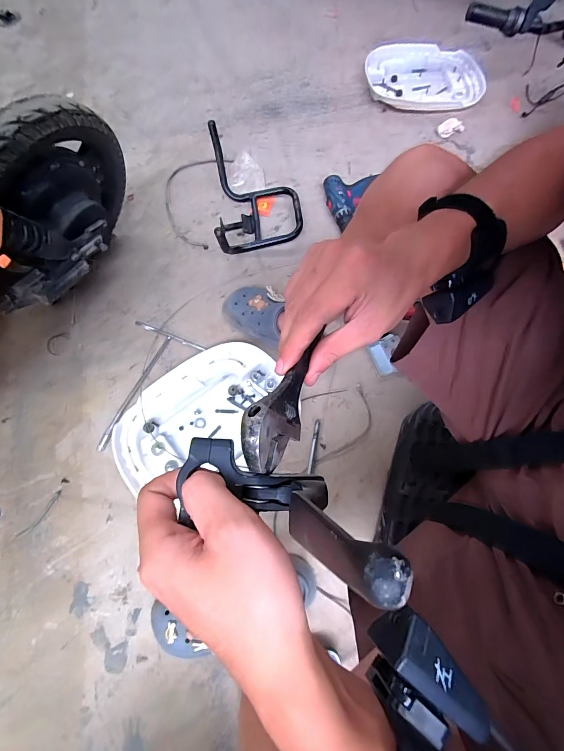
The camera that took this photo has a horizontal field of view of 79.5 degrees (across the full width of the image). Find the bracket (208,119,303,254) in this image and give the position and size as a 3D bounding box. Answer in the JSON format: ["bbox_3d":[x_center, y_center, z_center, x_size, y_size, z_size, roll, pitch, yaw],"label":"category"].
[{"bbox_3d":[-0.057,-0.416,0.812,0.214,0.146,0.320,-6,71,-4],"label":"bracket"}]

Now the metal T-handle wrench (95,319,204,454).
[{"bbox_3d":[-0.307,0.022,0.714,0.165,0.028,0.281,23,71,6],"label":"metal T-handle wrench"}]

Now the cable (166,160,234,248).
[{"bbox_3d":[-0.237,-0.477,0.893,0.155,0.026,0.300,10,70,2],"label":"cable"}]

